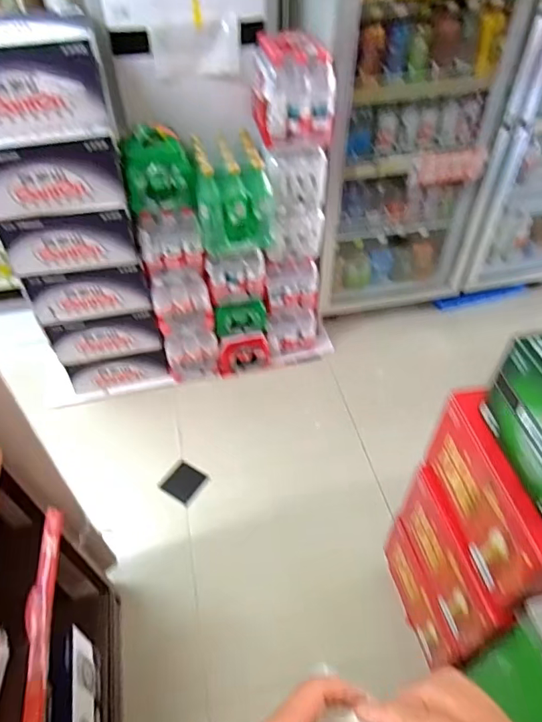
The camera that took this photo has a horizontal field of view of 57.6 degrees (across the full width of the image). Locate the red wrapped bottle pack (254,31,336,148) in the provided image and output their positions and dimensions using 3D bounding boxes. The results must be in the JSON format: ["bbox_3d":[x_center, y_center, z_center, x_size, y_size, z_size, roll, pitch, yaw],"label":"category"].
[{"bbox_3d":[0.061,-0.738,1.342,0.206,0.232,0.225,-3,46,-3],"label":"red wrapped bottle pack"}]

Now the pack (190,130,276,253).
[{"bbox_3d":[-0.112,-0.496,1.474,0.217,0.285,0.236,-8,46,-7],"label":"pack"}]

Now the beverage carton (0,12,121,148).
[{"bbox_3d":[-0.583,-0.685,1.191,0.361,0.239,0.275,-13,47,-12],"label":"beverage carton"}]

